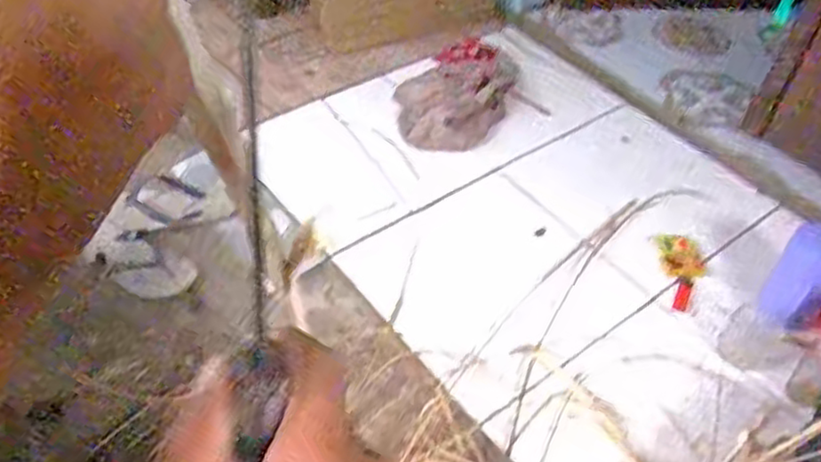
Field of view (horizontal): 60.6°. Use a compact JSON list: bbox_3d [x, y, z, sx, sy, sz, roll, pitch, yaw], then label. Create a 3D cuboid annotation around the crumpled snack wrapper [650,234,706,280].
[{"bbox_3d":[0.488,0.043,1.275,0.072,0.008,0.106,0,46,-4],"label":"crumpled snack wrapper"}]

